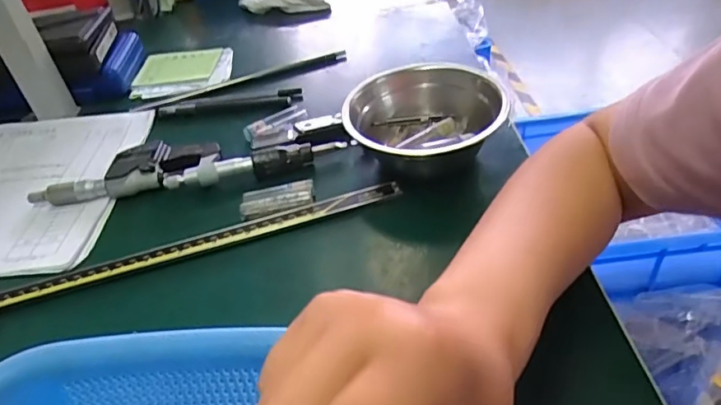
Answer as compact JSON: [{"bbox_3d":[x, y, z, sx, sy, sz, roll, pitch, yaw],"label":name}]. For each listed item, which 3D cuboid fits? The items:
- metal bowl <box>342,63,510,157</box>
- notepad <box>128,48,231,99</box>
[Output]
[{"bbox_3d":[0.050,-0.062,0.452,0.121,0.056,0.121,-6,39,5],"label":"metal bowl"},{"bbox_3d":[-0.208,-0.155,0.634,0.114,0.010,0.098,-7,39,3],"label":"notepad"}]

